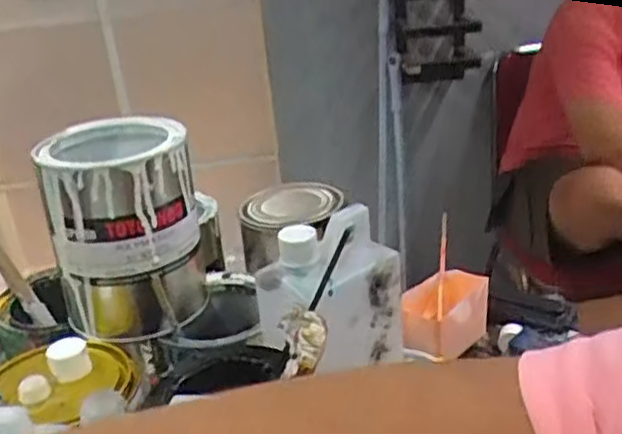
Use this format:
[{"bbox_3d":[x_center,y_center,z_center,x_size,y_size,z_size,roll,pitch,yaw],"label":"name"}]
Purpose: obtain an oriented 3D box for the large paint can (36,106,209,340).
[{"bbox_3d":[-0.137,0.011,0.546,0.102,0.144,0.101,-10,24,-11],"label":"large paint can"}]

